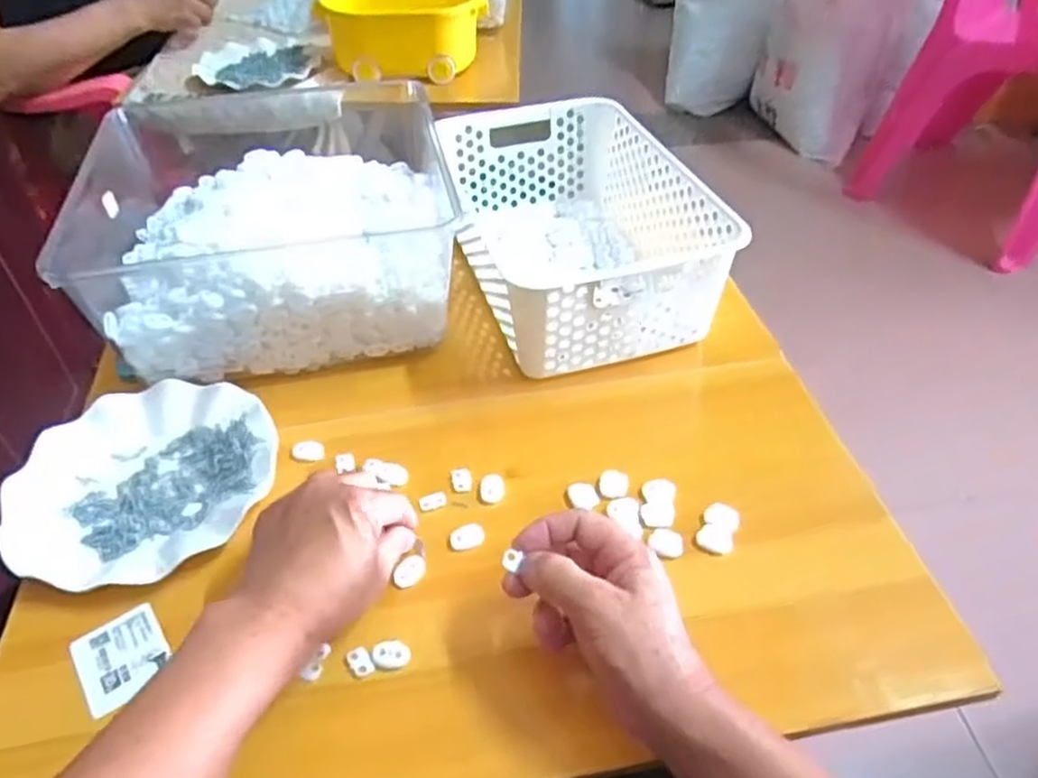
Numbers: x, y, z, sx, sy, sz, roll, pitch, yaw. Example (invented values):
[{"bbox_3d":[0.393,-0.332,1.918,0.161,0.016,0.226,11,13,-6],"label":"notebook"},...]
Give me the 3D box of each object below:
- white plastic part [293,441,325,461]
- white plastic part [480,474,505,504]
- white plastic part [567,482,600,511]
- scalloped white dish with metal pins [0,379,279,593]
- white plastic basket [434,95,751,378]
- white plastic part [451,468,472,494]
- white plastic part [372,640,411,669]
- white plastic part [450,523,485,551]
[{"bbox_3d":[-0.164,0.048,0.567,0.024,0.009,0.014,1,44,2],"label":"white plastic part"},{"bbox_3d":[-0.020,0.074,0.538,0.018,0.005,0.024,-3,44,-2],"label":"white plastic part"},{"bbox_3d":[0.047,0.079,0.532,0.021,0.007,0.023,-7,44,-6],"label":"white plastic part"},{"bbox_3d":[-0.273,0.067,0.533,0.176,0.024,0.183,0,44,0],"label":"scalloped white dish with metal pins"},{"bbox_3d":[0.053,-0.155,0.694,0.190,0.114,0.300,-12,45,-11],"label":"white plastic basket"},{"bbox_3d":[-0.043,0.068,0.544,0.015,0.004,0.023,-4,44,-3],"label":"white plastic part"},{"bbox_3d":[-0.078,0.162,0.443,0.022,0.004,0.016,9,45,10],"label":"white plastic part"},{"bbox_3d":[-0.036,0.103,0.505,0.023,0.004,0.018,-8,44,-8],"label":"white plastic part"}]

